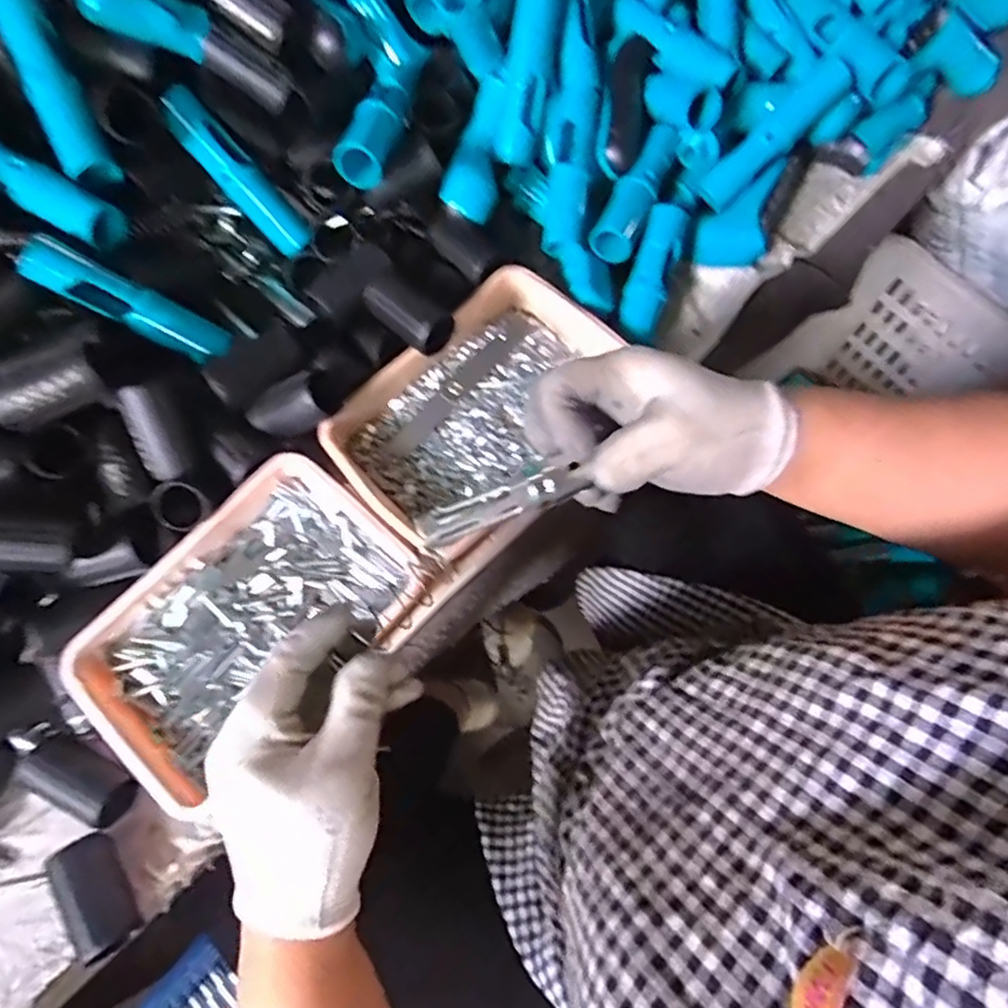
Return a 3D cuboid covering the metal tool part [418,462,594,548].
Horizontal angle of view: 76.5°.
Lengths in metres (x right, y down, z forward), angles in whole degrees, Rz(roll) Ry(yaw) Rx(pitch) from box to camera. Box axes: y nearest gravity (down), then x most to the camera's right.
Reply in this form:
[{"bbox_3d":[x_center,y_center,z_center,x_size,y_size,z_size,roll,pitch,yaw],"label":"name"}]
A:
[{"bbox_3d":[0.000,0.000,0.319,0.086,0.008,0.016,-20,71,-6],"label":"metal tool part"}]

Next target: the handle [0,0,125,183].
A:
[{"bbox_3d":[-0.293,-0.273,0.411,0.027,0.021,0.133,-25,92,-7],"label":"handle"}]

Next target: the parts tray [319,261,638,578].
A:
[{"bbox_3d":[-0.014,-0.065,0.457,0.144,0.040,0.202,40,77,14],"label":"parts tray"}]

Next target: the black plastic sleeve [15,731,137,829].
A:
[{"bbox_3d":[-0.262,0.167,0.396,0.065,0.029,0.028,27,74,11],"label":"black plastic sleeve"}]

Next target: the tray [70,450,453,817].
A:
[{"bbox_3d":[-0.160,0.072,0.411,0.202,0.033,0.144,-41,74,-12],"label":"tray"}]

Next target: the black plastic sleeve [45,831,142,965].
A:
[{"bbox_3d":[-0.234,0.222,0.365,0.028,0.023,0.063,-39,74,-11],"label":"black plastic sleeve"}]

